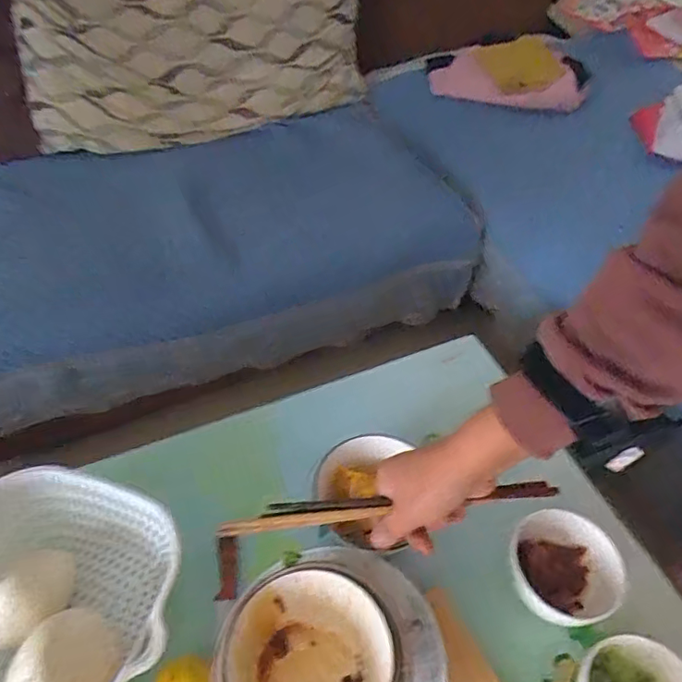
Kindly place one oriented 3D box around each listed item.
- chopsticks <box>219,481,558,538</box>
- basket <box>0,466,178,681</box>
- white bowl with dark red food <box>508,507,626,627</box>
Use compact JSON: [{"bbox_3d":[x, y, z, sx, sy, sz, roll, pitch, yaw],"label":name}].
[{"bbox_3d":[0.042,0.137,0.441,0.277,0.013,0.017,-4,50,-7],"label":"chopsticks"},{"bbox_3d":[-0.270,0.245,0.480,0.236,0.088,0.222,15,51,11],"label":"basket"},{"bbox_3d":[0.217,0.227,0.525,0.100,0.058,0.102,1,50,-1],"label":"white bowl with dark red food"}]

